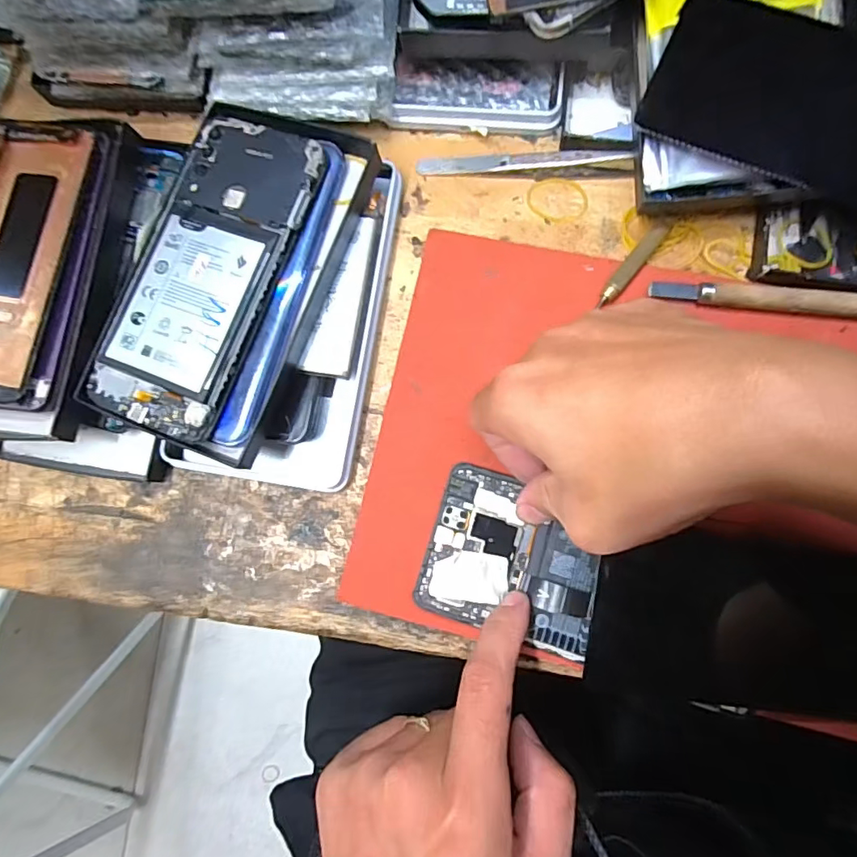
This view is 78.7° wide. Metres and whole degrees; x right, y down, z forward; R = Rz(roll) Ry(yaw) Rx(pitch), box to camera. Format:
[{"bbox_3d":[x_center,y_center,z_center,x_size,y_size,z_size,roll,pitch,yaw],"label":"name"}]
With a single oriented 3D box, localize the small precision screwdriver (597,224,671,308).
[{"bbox_3d":[0.104,-0.083,0.271,0.009,0.010,0.054,38,88,9],"label":"small precision screwdriver"}]

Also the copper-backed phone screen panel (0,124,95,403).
[{"bbox_3d":[-0.224,-0.090,0.273,0.067,0.007,0.146,10,84,7],"label":"copper-backed phone screen panel"}]

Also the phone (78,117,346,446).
[{"bbox_3d":[-0.103,-0.075,0.260,0.085,0.013,0.158,22,85,8],"label":"phone"}]

